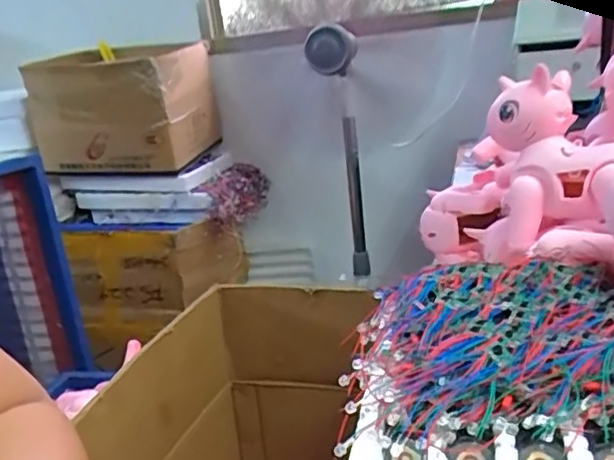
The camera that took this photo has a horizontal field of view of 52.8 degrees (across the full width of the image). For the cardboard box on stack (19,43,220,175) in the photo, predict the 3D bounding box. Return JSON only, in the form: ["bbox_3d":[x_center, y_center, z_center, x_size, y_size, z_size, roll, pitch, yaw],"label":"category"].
[{"bbox_3d":[-0.451,-0.303,1.553,0.397,0.275,0.338,-2,16,16],"label":"cardboard box on stack"}]

